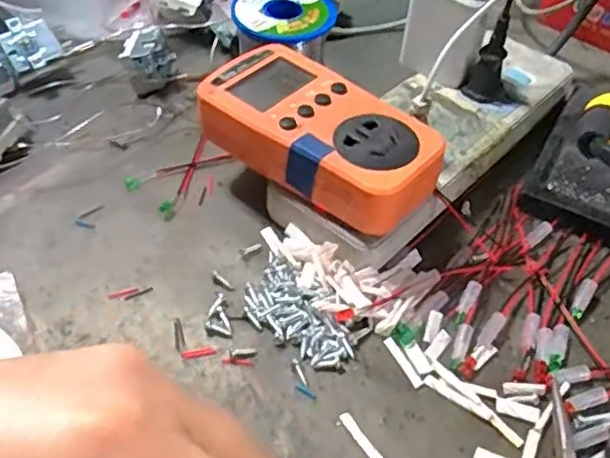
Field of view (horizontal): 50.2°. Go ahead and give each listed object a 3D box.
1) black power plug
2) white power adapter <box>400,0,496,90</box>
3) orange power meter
[{"bbox_3d":[0.115,-0.103,0.394,0.027,0.050,0.018,16,50,10],"label":"black power plug"},{"bbox_3d":[0.087,-0.122,0.403,0.050,0.057,0.024,30,53,21],"label":"white power adapter"},{"bbox_3d":[0.007,-0.049,0.341,0.123,0.031,0.066,34,55,24],"label":"orange power meter"}]

